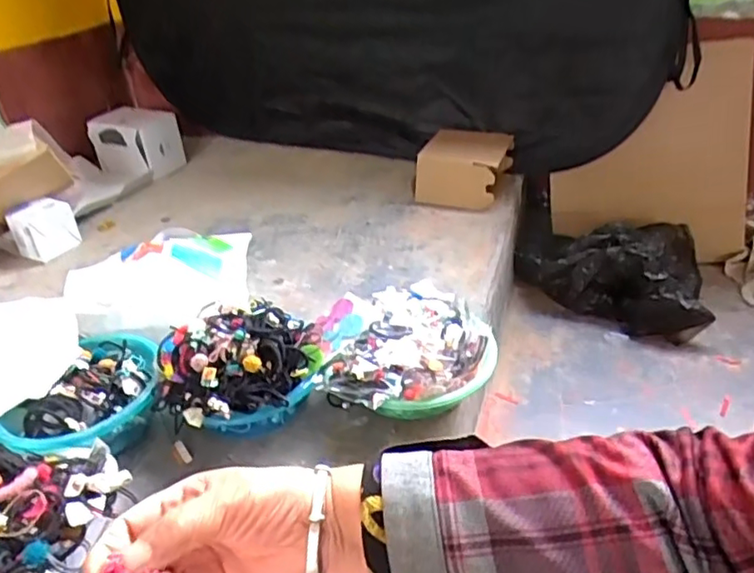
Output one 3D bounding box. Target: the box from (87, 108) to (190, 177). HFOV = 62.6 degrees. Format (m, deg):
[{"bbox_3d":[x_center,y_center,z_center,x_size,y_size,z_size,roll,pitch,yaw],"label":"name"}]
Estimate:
[{"bbox_3d":[-0.681,-0.409,1.757,0.210,0.171,0.143,10,35,21],"label":"box"}]

